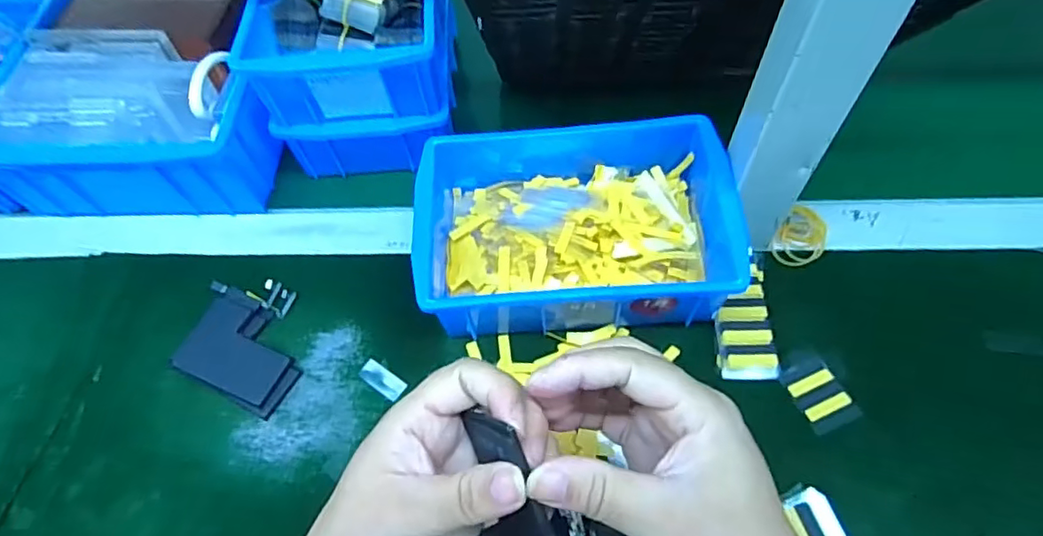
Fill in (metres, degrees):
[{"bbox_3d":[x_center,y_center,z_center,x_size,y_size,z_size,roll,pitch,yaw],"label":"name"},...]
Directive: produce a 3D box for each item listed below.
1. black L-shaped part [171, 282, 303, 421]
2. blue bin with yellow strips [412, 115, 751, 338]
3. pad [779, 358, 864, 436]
[{"bbox_3d":[-0.183,0.050,0.392,0.083,0.007,0.078,19,64,14],"label":"black L-shaped part"},{"bbox_3d":[0.034,-0.030,0.402,0.200,0.076,0.150,-2,60,2],"label":"blue bin with yellow strips"},{"bbox_3d":[0.185,0.079,0.361,0.033,0.005,0.041,-21,61,-8],"label":"pad"}]

